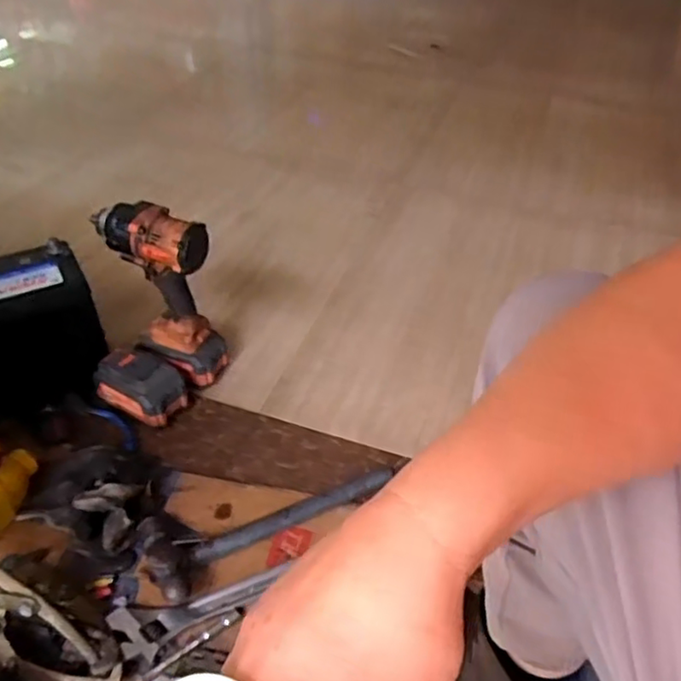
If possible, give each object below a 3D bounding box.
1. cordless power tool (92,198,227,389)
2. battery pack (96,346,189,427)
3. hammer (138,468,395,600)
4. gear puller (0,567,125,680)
[{"bbox_3d":[-0.250,-0.071,0.930,0.137,0.254,0.077,14,43,13],"label":"cordless power tool"},{"bbox_3d":[-0.296,0.069,0.946,0.132,0.076,0.084,21,45,20],"label":"battery pack"},{"bbox_3d":[-0.089,0.211,0.809,0.333,0.060,0.118,-23,48,-26],"label":"hammer"},{"bbox_3d":[-0.325,0.310,0.653,0.198,0.100,0.079,18,44,17],"label":"gear puller"}]

